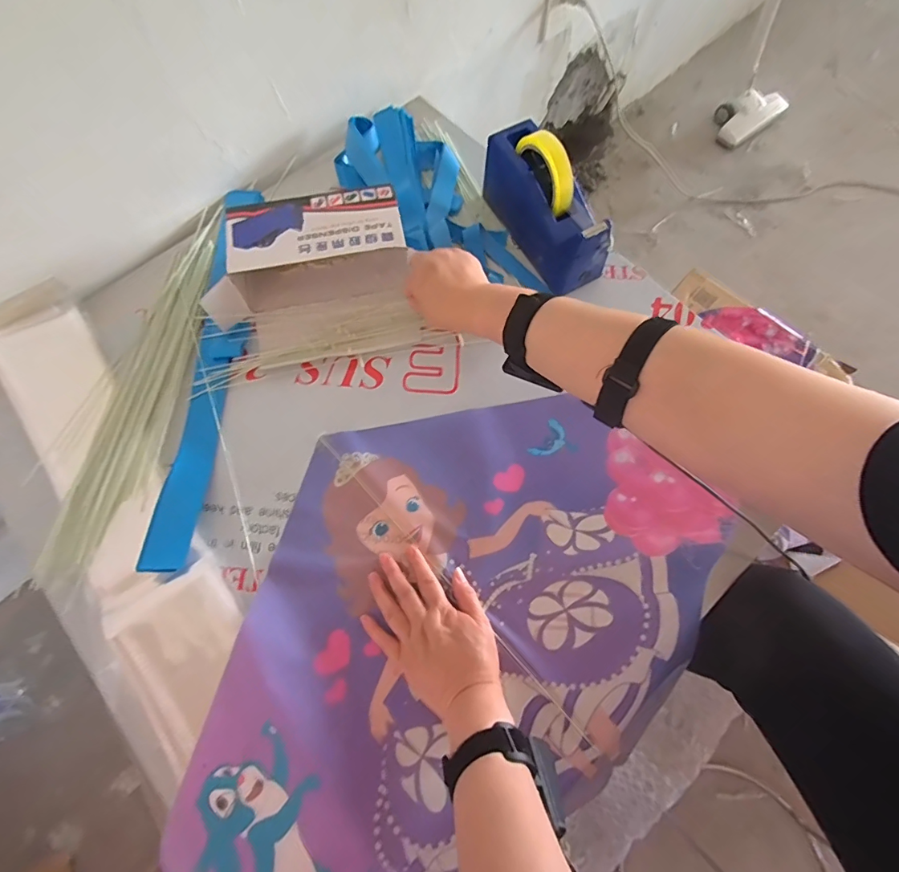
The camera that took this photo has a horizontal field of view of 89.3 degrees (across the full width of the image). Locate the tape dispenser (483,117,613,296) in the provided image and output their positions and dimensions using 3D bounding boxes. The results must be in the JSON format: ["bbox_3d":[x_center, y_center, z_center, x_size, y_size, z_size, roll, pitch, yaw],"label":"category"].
[{"bbox_3d":[0.122,-0.296,0.583,0.065,0.125,0.201,-29,73,-9],"label":"tape dispenser"}]

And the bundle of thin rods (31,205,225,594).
[{"bbox_3d":[-0.361,-0.072,0.548,0.090,0.018,0.481,8,71,3],"label":"bundle of thin rods"}]

